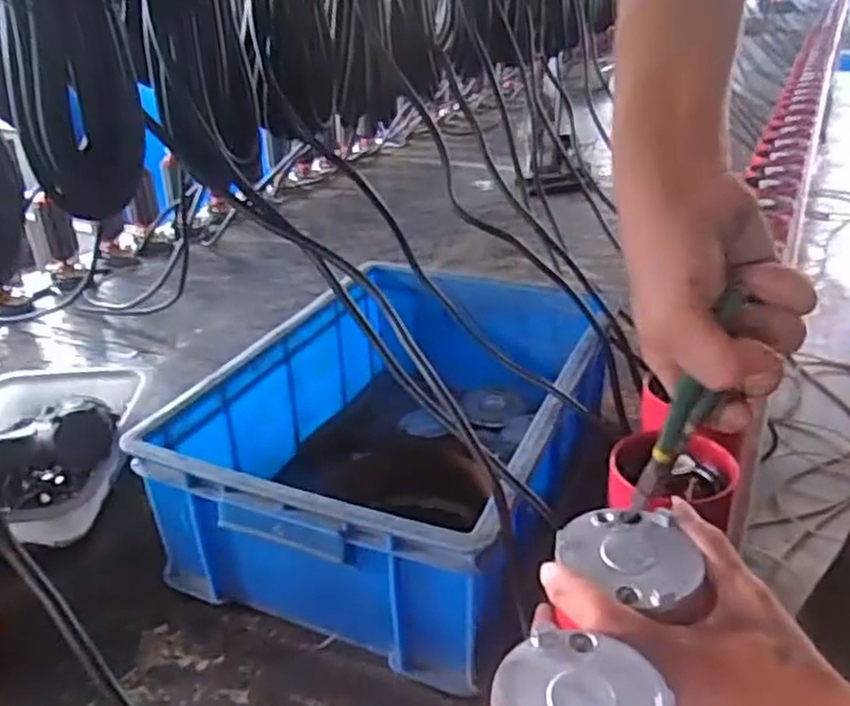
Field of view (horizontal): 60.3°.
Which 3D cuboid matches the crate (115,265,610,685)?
[{"bbox_3d":[-0.014,0.071,0.677,0.288,0.150,0.399,10,30,21],"label":"crate"}]

